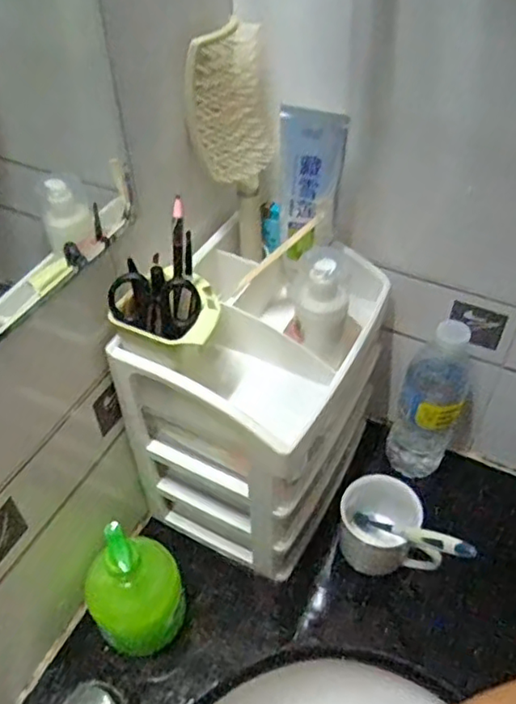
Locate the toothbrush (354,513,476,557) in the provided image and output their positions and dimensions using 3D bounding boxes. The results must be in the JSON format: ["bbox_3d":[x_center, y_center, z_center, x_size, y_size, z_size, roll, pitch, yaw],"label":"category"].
[{"bbox_3d":[0.141,0.171,0.585,0.014,0.185,0.017,-24,92,-22],"label":"toothbrush"}]

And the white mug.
[{"bbox_3d":[0.132,0.182,0.631,0.096,0.089,0.068,8,47,10],"label":"white mug"}]

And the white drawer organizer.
[{"bbox_3d":[-0.001,0.061,0.618,0.178,0.287,0.193,22,51,21],"label":"white drawer organizer"}]

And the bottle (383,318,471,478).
[{"bbox_3d":[0.181,0.055,0.650,0.066,0.199,0.073,14,49,15],"label":"bottle"}]

